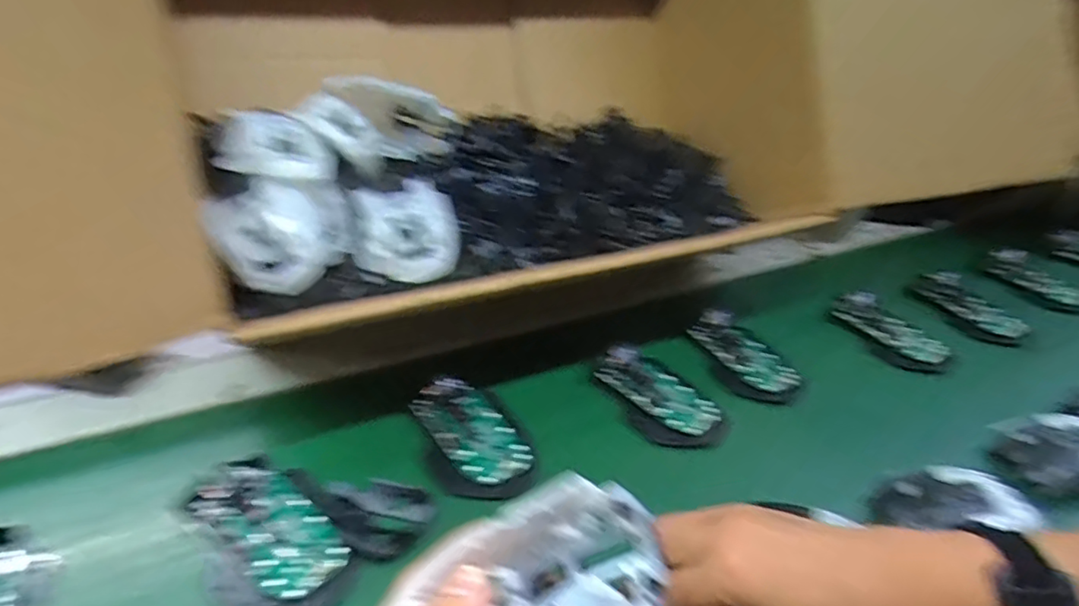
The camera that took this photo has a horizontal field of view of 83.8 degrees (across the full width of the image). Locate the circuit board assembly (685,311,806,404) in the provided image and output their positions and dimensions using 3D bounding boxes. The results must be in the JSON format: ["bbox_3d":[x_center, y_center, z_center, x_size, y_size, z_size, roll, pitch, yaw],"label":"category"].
[{"bbox_3d":[0.182,0.045,0.533,0.071,0.017,0.103,-13,41,-26],"label":"circuit board assembly"}]

